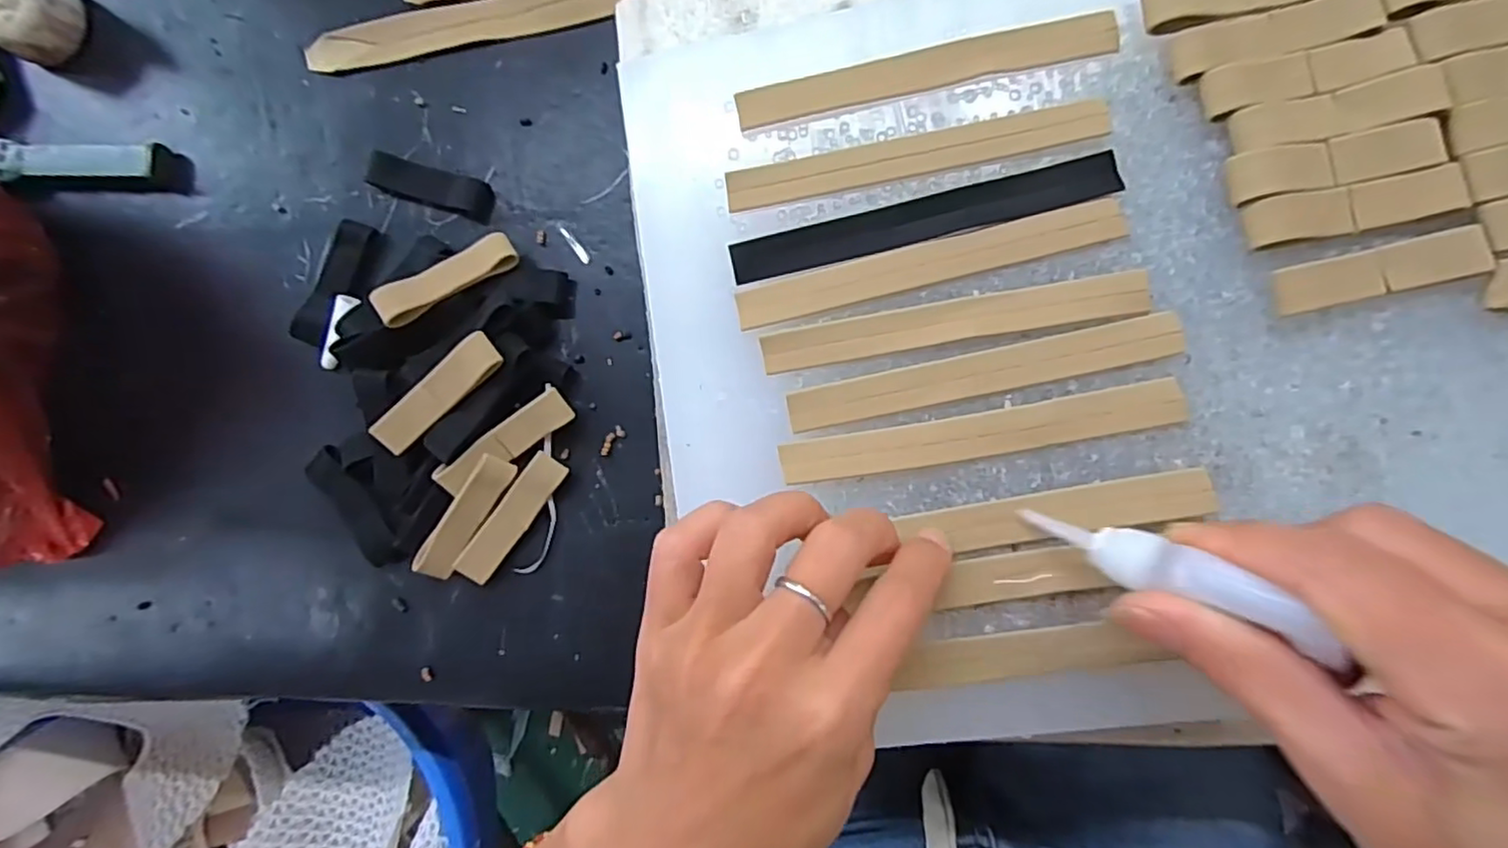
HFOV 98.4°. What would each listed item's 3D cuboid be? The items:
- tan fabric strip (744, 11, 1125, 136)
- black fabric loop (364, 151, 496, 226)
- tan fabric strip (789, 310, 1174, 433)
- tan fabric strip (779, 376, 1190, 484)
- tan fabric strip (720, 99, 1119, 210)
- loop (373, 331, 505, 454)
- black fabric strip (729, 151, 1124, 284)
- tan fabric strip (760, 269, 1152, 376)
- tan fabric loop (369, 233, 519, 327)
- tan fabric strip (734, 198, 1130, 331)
[{"bbox_3d":[0.058,-0.124,0.228,0.129,0.004,0.015,-9,86,8],"label":"tan fabric strip"},{"bbox_3d":[-0.150,-0.110,0.301,0.060,0.007,0.017,18,90,9],"label":"black fabric loop"},{"bbox_3d":[0.076,-0.017,0.221,0.129,0.004,0.013,-12,86,7],"label":"tan fabric strip"},{"bbox_3d":[0.075,0.004,0.219,0.130,0.005,0.015,-10,86,8],"label":"tan fabric strip"},{"bbox_3d":[0.055,-0.095,0.229,0.129,0.004,0.014,-9,86,8],"label":"tan fabric strip"},{"bbox_3d":[-0.131,-0.012,0.272,0.061,0.013,0.015,-41,82,4],"label":"loop"},{"bbox_3d":[0.057,-0.071,0.227,0.132,0.004,0.014,-12,86,7],"label":"black fabric strip"},{"bbox_3d":[0.067,-0.035,0.223,0.127,0.004,0.015,-9,86,8],"label":"tan fabric strip"},{"bbox_3d":[-0.131,-0.062,0.277,0.060,0.007,0.016,-33,83,-13],"label":"tan fabric loop"},{"bbox_3d":[0.059,-0.055,0.225,0.131,0.004,0.014,-13,85,7],"label":"tan fabric strip"}]

